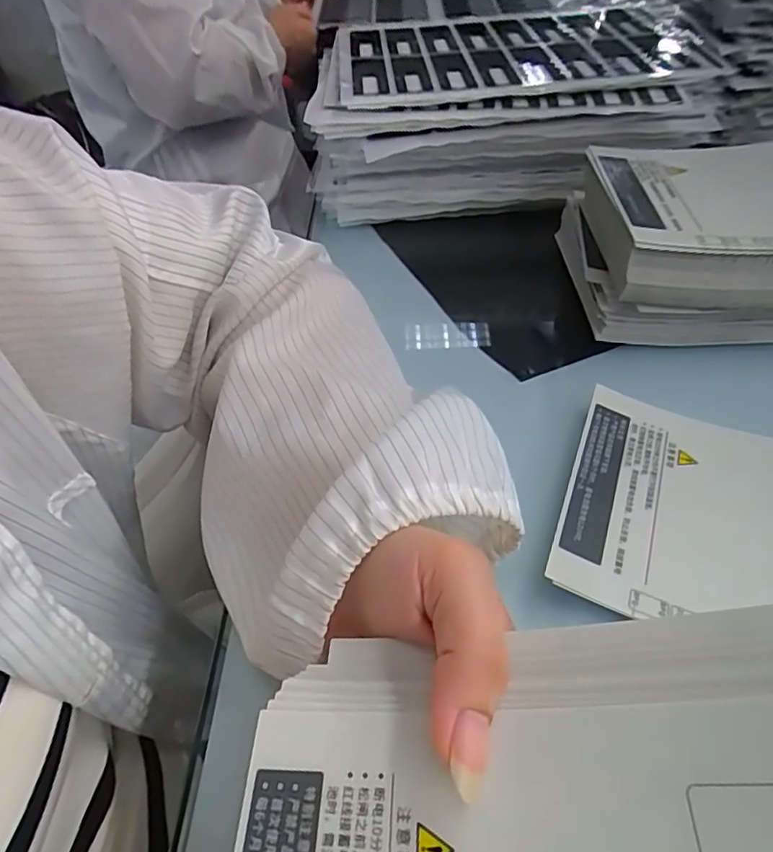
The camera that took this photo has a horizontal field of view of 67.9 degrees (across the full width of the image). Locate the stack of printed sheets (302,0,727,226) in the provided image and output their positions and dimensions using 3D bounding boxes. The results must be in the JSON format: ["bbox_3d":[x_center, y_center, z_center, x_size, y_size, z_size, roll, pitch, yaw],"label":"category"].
[{"bbox_3d":[0.096,-0.264,0.496,0.324,0.100,0.202,4,47,9],"label":"stack of printed sheets"}]

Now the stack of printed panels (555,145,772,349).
[{"bbox_3d":[0.227,-0.119,0.378,0.193,0.088,0.143,0,47,6],"label":"stack of printed panels"}]

